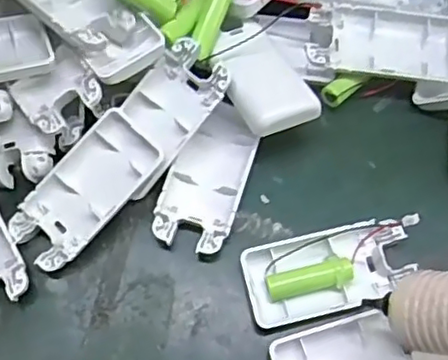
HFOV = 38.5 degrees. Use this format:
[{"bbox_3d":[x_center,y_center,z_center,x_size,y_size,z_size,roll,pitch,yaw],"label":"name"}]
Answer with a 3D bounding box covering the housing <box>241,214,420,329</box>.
[{"bbox_3d":[0.063,0.053,0.369,0.099,0.024,0.046,-12,68,-7],"label":"housing"}]

